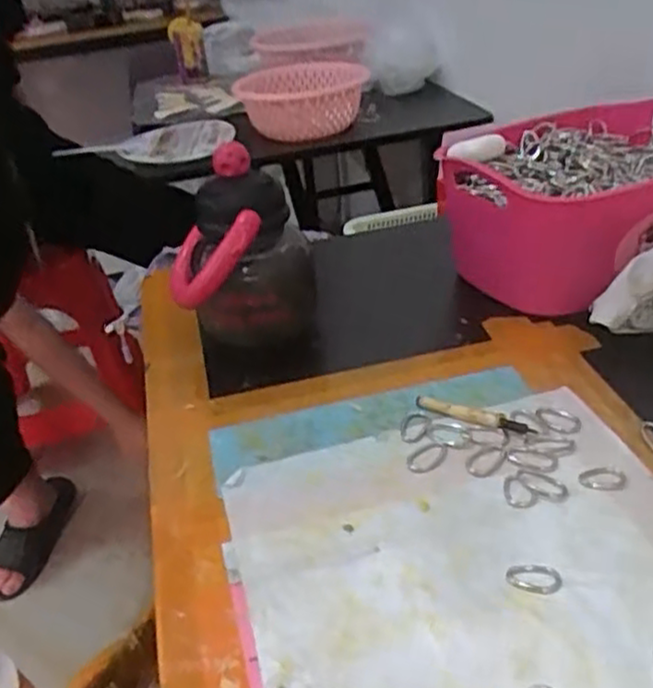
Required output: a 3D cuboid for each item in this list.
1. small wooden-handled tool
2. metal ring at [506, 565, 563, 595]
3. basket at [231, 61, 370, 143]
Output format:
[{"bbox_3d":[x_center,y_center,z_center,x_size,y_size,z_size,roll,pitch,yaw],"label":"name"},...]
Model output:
[{"bbox_3d":[0.109,0.053,0.537,0.090,0.009,0.012,15,38,31],"label":"small wooden-handled tool"},{"bbox_3d":[0.116,0.132,0.409,0.030,0.004,0.020,6,34,19],"label":"metal ring"},{"bbox_3d":[-0.037,-0.414,1.246,0.218,0.085,0.227,-2,32,7],"label":"basket"}]

